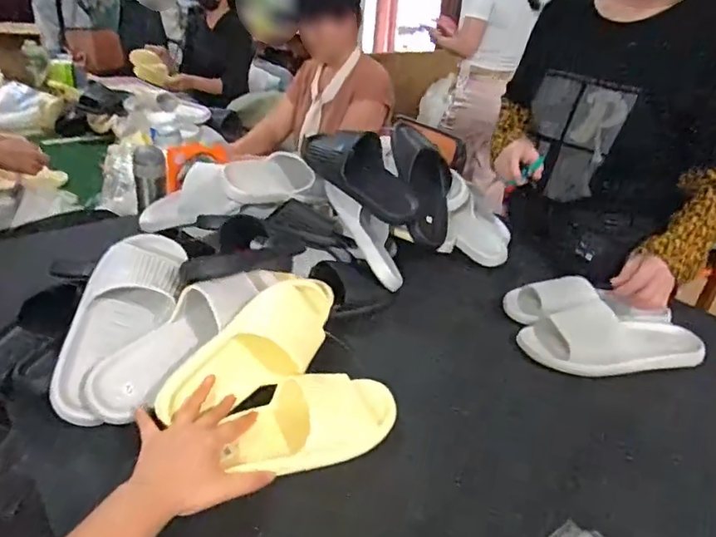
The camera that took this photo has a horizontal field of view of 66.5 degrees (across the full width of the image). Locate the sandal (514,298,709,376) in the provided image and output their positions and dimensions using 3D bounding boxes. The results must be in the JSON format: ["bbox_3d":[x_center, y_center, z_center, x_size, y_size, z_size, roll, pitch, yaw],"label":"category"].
[{"bbox_3d":[0.374,0.100,0.794,0.242,0.068,0.111,3,28,-3],"label":"sandal"}]

